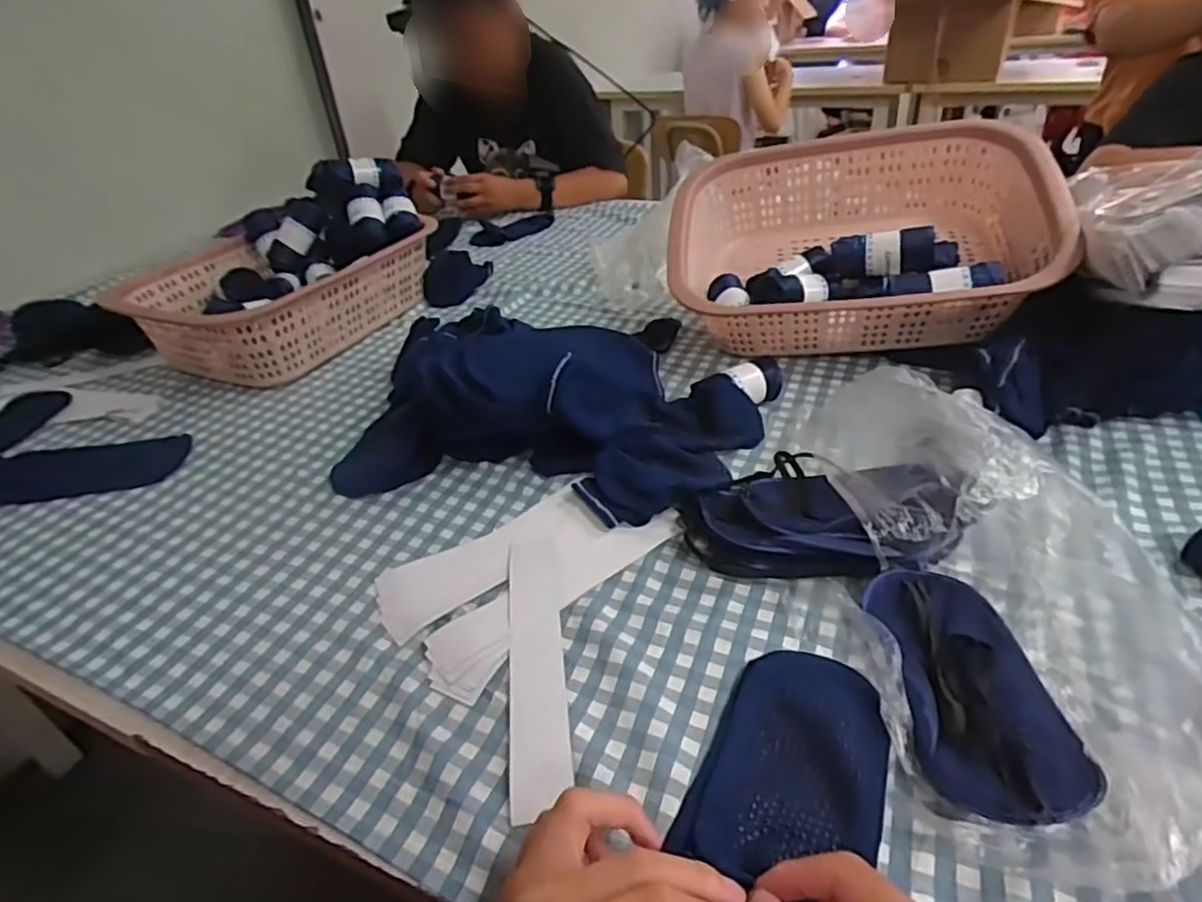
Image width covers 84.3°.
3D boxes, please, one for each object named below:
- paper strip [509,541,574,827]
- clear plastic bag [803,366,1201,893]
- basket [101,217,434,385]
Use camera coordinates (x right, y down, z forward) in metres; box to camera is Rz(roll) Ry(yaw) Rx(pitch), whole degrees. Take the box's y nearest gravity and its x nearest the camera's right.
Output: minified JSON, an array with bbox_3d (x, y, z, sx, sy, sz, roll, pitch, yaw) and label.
[{"bbox_3d":[-0.042,0.131,0.431,0.035,0.004,0.210,-9,34,-1],"label":"paper strip"},{"bbox_3d":[0.256,0.060,0.444,0.190,0.064,0.402,0,36,5],"label":"clear plastic bag"},{"bbox_3d":[-0.417,-0.201,0.875,0.265,0.104,0.331,11,38,21],"label":"basket"}]

